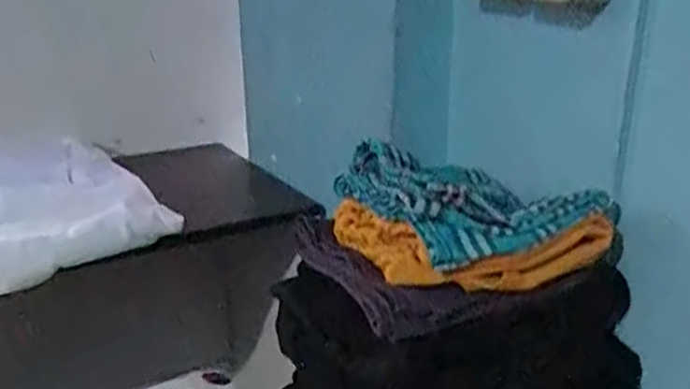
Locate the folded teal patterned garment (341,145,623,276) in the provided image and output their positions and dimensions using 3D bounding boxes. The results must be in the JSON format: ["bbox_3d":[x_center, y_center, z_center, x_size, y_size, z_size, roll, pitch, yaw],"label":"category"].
[{"bbox_3d":[0.115,-0.014,0.646,0.196,0.058,0.175,-11,24,-28],"label":"folded teal patterned garment"}]

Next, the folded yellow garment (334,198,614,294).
[{"bbox_3d":[0.107,0.032,0.636,0.191,0.045,0.139,-9,23,-23],"label":"folded yellow garment"}]

